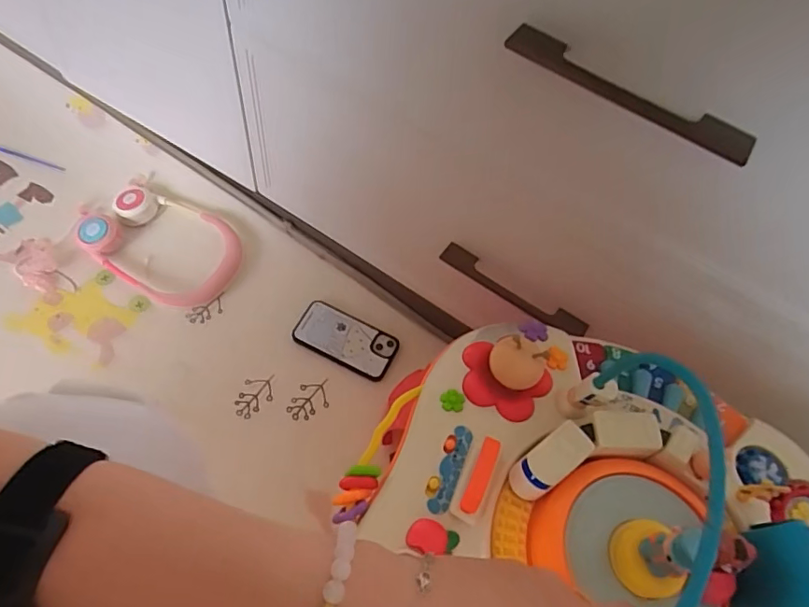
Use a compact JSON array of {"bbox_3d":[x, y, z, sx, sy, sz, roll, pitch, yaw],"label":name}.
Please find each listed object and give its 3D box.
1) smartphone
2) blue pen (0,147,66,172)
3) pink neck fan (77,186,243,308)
[{"bbox_3d":[-0.086,0.054,0.769,0.150,0.012,0.075,24,60,10],"label":"smartphone"},{"bbox_3d":[-0.661,-0.255,0.895,0.168,0.008,0.009,17,59,6],"label":"blue pen"},{"bbox_3d":[-0.370,-0.093,0.812,0.235,0.039,0.158,31,61,14],"label":"pink neck fan"}]

